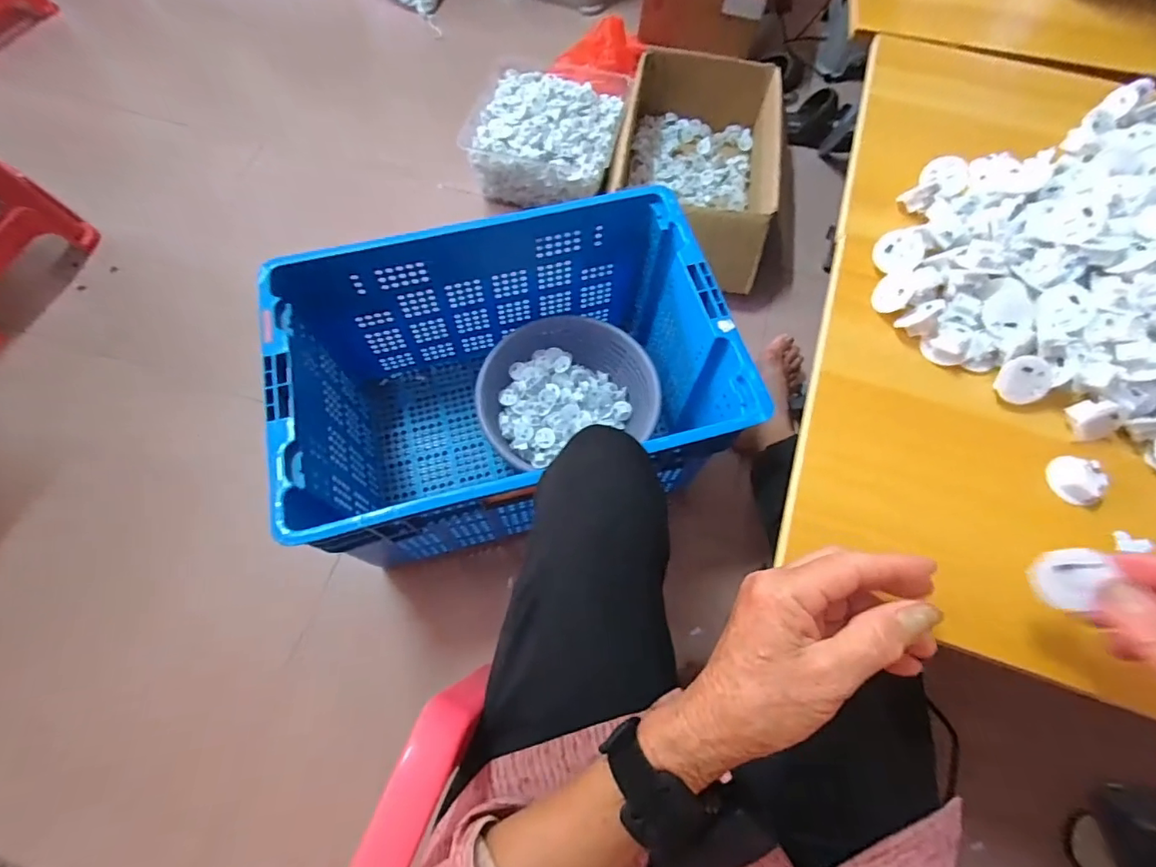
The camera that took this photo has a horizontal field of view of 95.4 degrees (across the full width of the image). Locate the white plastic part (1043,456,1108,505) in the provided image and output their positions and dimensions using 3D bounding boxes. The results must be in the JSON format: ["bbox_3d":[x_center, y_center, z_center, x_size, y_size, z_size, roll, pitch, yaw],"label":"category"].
[{"bbox_3d":[0.327,0.030,0.344,0.018,0.020,0.033,-17,68,-8],"label":"white plastic part"}]

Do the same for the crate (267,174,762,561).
[{"bbox_3d":[-0.097,-0.065,0.802,0.568,0.311,0.392,-14,68,-7],"label":"crate"}]

